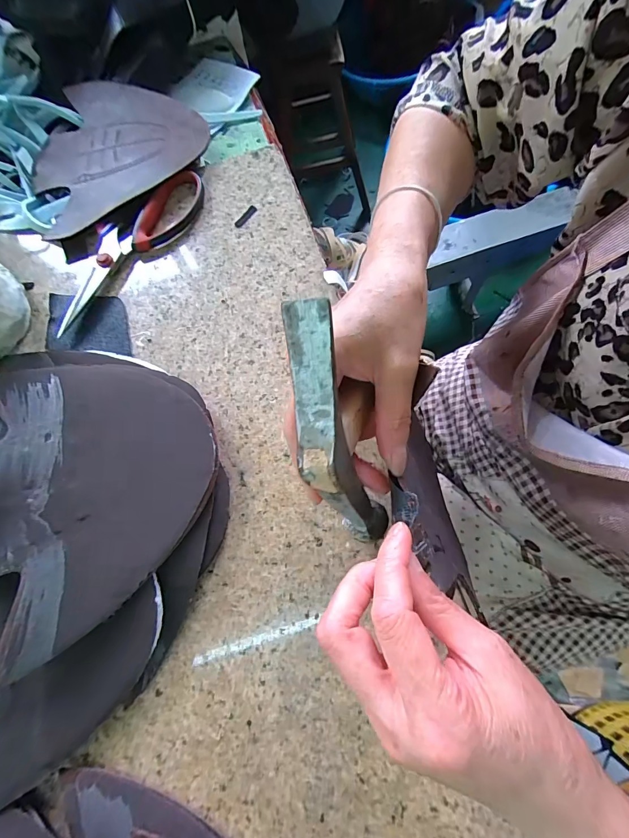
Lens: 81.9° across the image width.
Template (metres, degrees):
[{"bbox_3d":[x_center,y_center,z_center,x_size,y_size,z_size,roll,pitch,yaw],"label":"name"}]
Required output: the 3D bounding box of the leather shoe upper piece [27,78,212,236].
[{"bbox_3d":[-0.197,-0.276,0.358,0.170,0.015,0.186,-21,72,-1],"label":"leather shoe upper piece"}]

